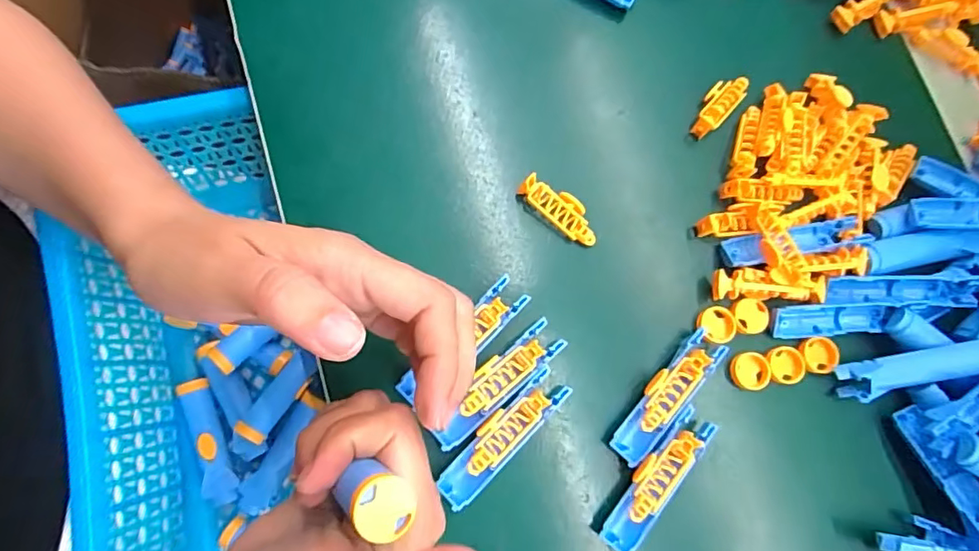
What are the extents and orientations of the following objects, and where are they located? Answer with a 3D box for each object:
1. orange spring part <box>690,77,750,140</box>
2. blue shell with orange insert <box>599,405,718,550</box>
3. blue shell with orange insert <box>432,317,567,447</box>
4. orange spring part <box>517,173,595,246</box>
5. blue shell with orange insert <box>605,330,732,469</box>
[{"bbox_3d":[0.133,-0.100,0.305,0.017,0.008,0.046,43,76,3],"label":"orange spring part"},{"bbox_3d":[0.080,0.098,0.255,0.020,0.009,0.076,40,76,2],"label":"blue shell with orange insert"},{"bbox_3d":[0.003,0.051,0.257,0.075,0.010,0.020,-39,85,-14],"label":"blue shell with orange insert"},{"bbox_3d":[0.038,-0.036,0.280,0.047,0.013,0.018,39,76,2],"label":"orange spring part"},{"bbox_3d":[0.088,0.059,0.263,0.020,0.009,0.075,43,76,3],"label":"blue shell with orange insert"}]

